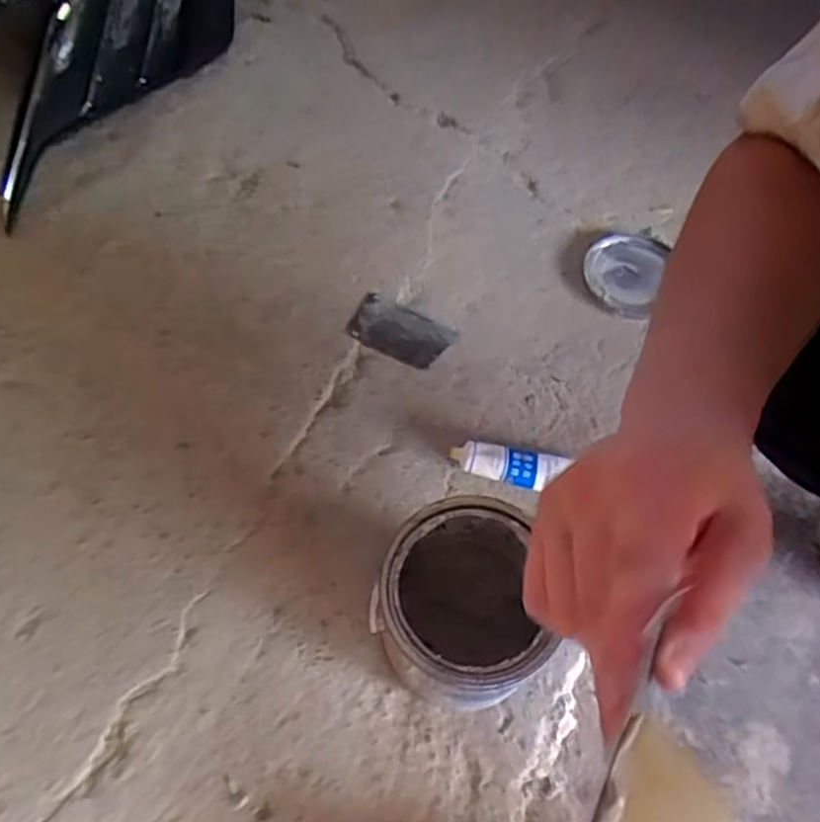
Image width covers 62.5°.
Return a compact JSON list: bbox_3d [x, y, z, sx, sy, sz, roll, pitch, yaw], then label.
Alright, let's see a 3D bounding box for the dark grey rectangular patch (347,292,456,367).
[{"bbox_3d":[-0.010,-0.099,0.840,0.123,0.006,0.074,23,67,-3],"label":"dark grey rectangular patch"}]

